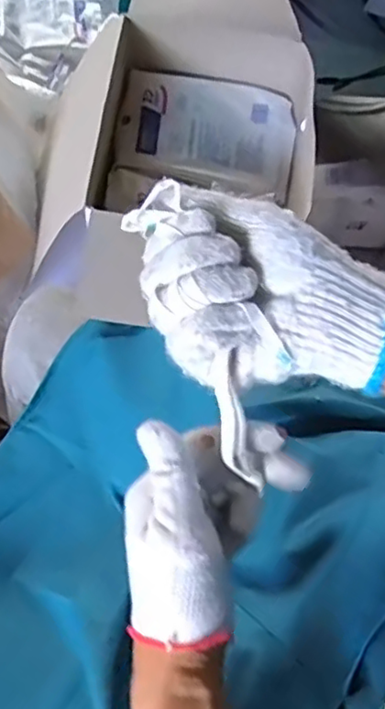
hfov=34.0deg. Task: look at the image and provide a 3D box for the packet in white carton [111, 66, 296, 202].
[{"bbox_3d":[0.016,-0.251,0.710,0.189,0.037,0.134,6,65,-1],"label":"packet in white carton"}]

